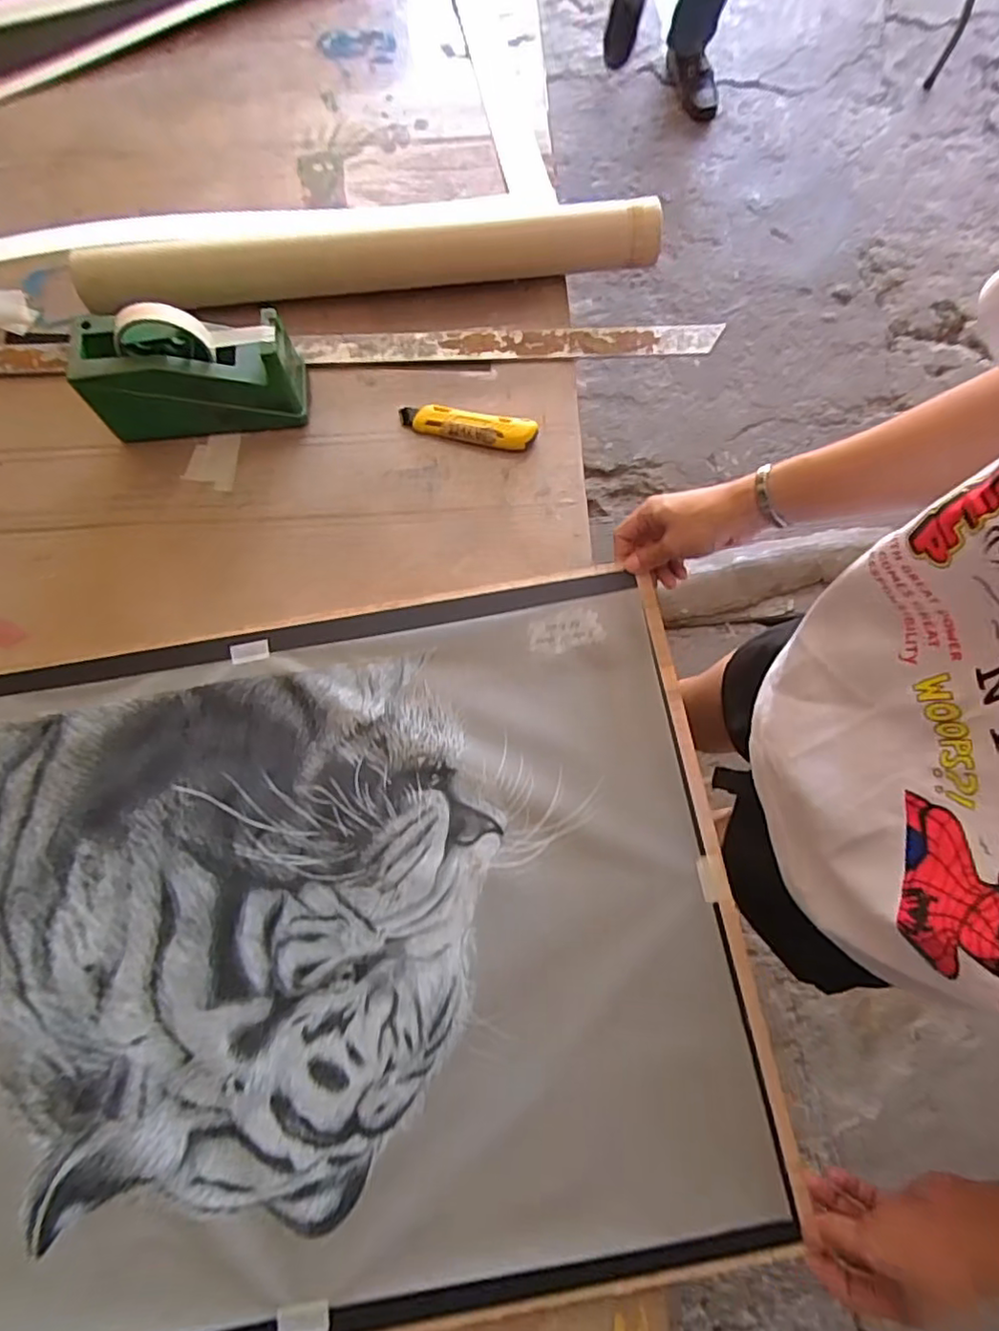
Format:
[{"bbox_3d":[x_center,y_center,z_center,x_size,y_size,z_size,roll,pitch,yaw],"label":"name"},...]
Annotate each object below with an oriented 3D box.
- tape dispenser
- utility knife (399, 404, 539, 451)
[{"bbox_3d":[-0.306,-0.295,0.618,0.194,0.116,0.078,-6,74,0],"label":"tape dispenser"},{"bbox_3d":[-0.035,-0.252,0.659,0.144,0.017,0.034,10,75,4],"label":"utility knife"}]

